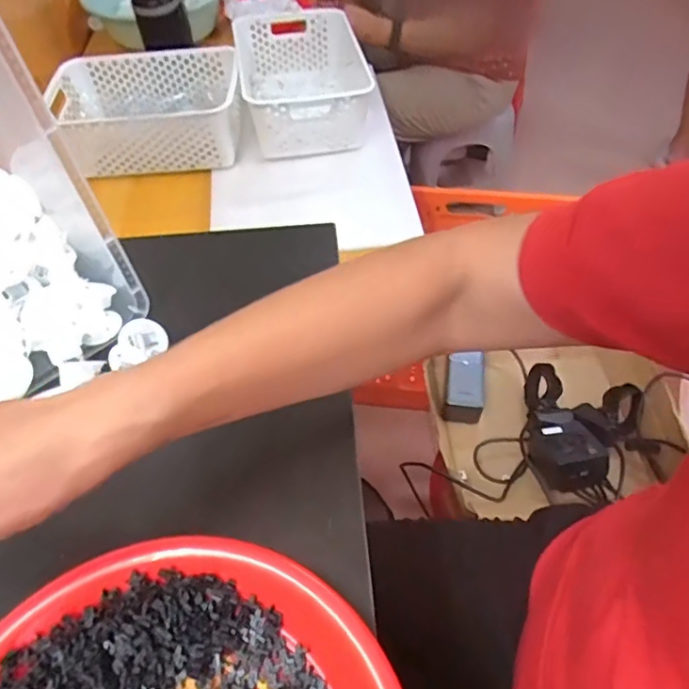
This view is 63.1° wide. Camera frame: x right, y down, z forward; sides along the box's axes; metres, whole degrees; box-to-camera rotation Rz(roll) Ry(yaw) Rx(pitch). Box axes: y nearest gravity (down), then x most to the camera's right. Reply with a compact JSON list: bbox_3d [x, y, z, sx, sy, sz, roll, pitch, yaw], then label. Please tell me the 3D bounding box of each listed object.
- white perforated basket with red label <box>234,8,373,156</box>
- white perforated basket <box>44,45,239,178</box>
[{"bbox_3d":[-0.073,-0.480,1.026,0.220,0.115,0.313,-8,53,-5],"label":"white perforated basket with red label"},{"bbox_3d":[-0.340,-0.403,0.972,0.316,0.102,0.216,-6,53,-4],"label":"white perforated basket"}]

